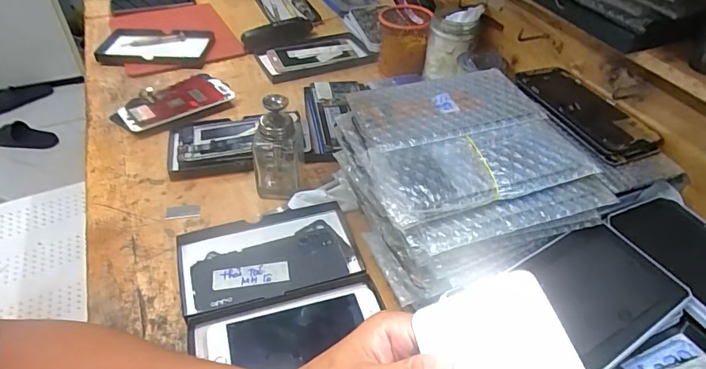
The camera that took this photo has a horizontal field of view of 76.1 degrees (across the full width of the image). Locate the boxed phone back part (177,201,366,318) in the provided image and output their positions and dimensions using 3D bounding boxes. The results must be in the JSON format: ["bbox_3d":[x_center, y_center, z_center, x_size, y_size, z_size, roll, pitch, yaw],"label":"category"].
[{"bbox_3d":[-0.087,0.076,0.477,0.181,0.015,0.104,-12,44,-14],"label":"boxed phone back part"}]

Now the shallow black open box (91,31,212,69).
[{"bbox_3d":[-0.341,-0.234,0.778,0.171,0.025,0.106,2,43,0],"label":"shallow black open box"}]

